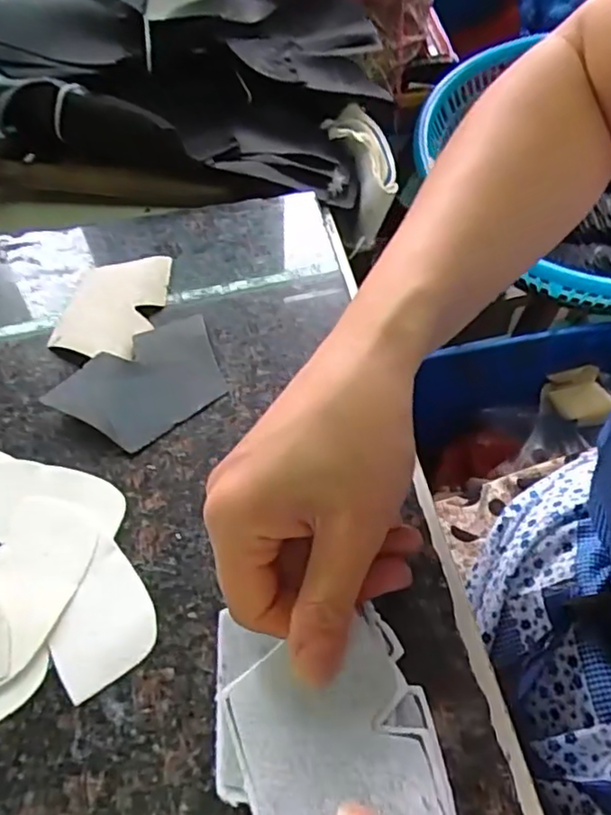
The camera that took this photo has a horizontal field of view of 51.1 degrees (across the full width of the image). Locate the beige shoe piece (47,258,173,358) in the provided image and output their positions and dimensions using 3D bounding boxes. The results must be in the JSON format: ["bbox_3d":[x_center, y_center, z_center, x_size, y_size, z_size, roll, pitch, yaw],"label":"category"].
[{"bbox_3d":[-0.117,-0.064,0.390,0.055,0.007,0.085,5,55,6],"label":"beige shoe piece"}]

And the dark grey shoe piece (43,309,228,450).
[{"bbox_3d":[-0.086,-0.015,0.354,0.093,0.007,0.061,-32,67,-27],"label":"dark grey shoe piece"}]

